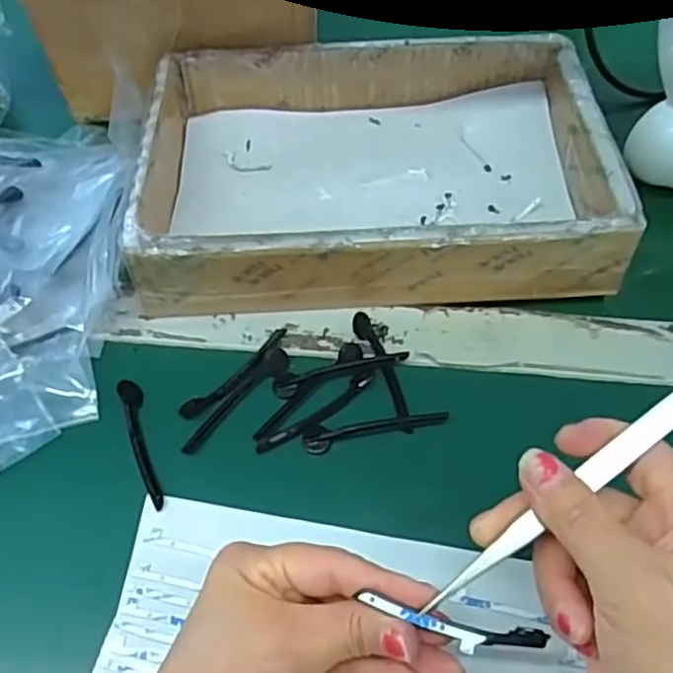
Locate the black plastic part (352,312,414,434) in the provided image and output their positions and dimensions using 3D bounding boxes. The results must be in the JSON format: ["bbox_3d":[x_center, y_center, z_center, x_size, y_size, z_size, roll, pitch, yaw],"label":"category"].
[{"bbox_3d":[0.026,0.018,0.362,0.011,0.006,0.072,-19,58,-9],"label":"black plastic part"}]

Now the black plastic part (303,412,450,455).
[{"bbox_3d":[0.020,0.049,0.346,0.074,0.004,0.014,-7,57,-2],"label":"black plastic part"}]

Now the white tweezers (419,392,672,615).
[{"bbox_3d":[0.082,0.059,0.246,0.124,0.004,0.010,-36,66,-5],"label":"white tweezers"}]

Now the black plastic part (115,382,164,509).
[{"bbox_3d":[-0.099,0.053,0.344,0.011,0.004,0.072,-19,58,-9],"label":"black plastic part"}]

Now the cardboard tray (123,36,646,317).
[{"bbox_3d":[0.022,-0.107,0.409,0.268,0.046,0.178,-3,57,1],"label":"cardboard tray"}]

